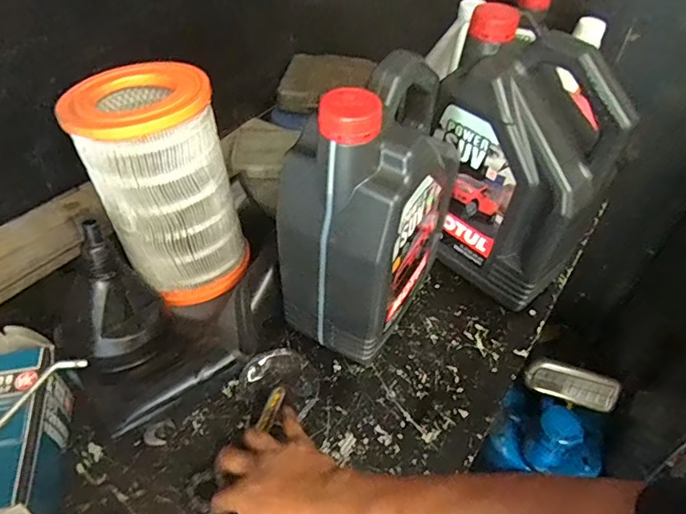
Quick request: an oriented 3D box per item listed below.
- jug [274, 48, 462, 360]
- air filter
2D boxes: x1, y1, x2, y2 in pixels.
[{"bbox_3d":[0.039,-0.064,0.582,0.128,0.312,0.217,25,51,20],"label":"jug"},{"bbox_3d":[-0.217,-0.080,0.619,0.154,0.249,0.148,-20,51,-20],"label":"air filter"}]

